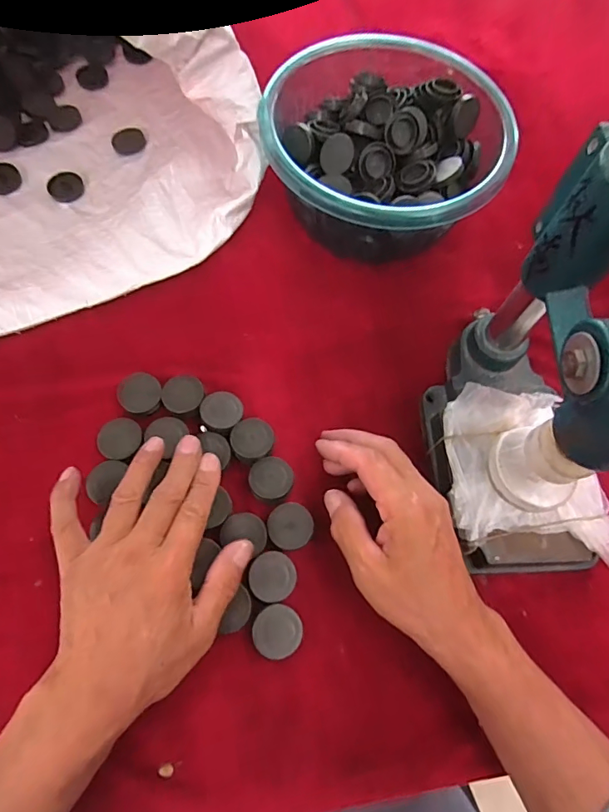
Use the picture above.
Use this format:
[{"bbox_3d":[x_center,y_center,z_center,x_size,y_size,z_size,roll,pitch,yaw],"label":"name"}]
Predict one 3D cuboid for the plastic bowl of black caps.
[{"bbox_3d":[0.069,-0.224,0.430,0.210,0.093,0.190,10,68,1],"label":"plastic bowl of black caps"}]

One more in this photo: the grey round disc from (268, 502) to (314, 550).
[{"bbox_3d":[-0.010,0.088,0.345,0.032,0.013,0.032,1,68,-3],"label":"grey round disc"}]

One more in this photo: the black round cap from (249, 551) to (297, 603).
[{"bbox_3d":[-0.022,0.118,0.325,0.031,0.008,0.031,1,68,-3],"label":"black round cap"}]

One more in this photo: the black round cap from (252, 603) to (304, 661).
[{"bbox_3d":[-0.018,0.152,0.317,0.032,0.018,0.032,1,68,-3],"label":"black round cap"}]

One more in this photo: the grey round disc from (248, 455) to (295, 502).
[{"bbox_3d":[-0.025,0.056,0.357,0.032,0.014,0.032,1,68,-3],"label":"grey round disc"}]

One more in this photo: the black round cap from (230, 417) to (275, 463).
[{"bbox_3d":[-0.040,0.029,0.368,0.033,0.026,0.034,1,68,-3],"label":"black round cap"}]

